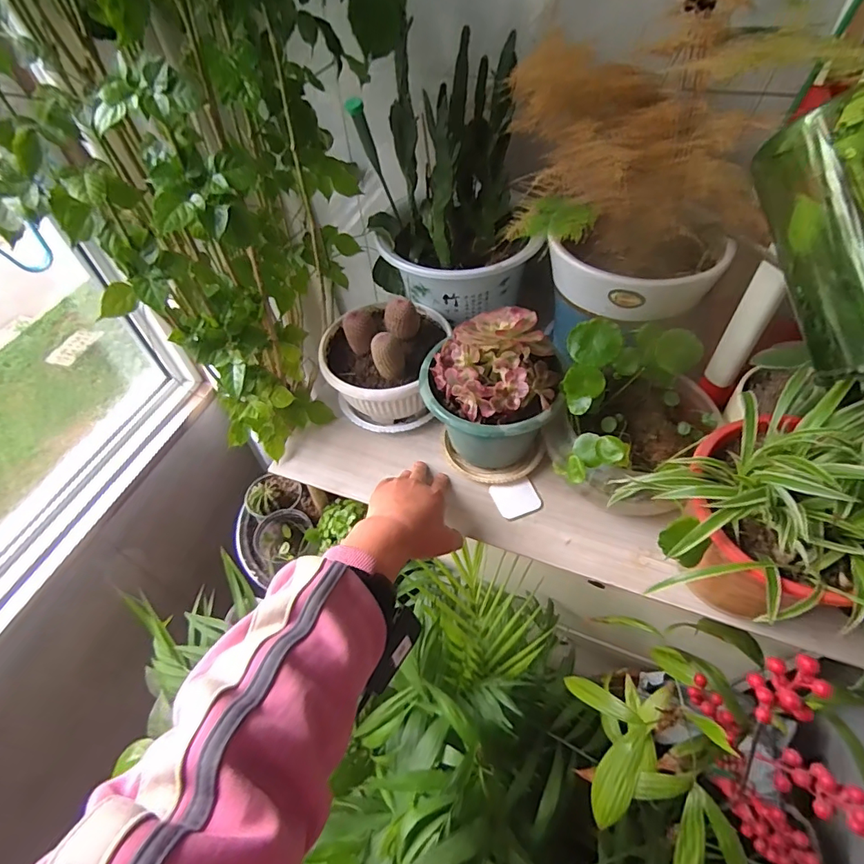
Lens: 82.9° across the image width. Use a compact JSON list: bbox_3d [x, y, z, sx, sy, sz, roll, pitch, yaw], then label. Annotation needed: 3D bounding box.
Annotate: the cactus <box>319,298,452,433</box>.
[{"bbox_3d":[-0.058,-0.088,0.631,0.156,0.132,0.131,-11,52,-5],"label":"cactus"}]

